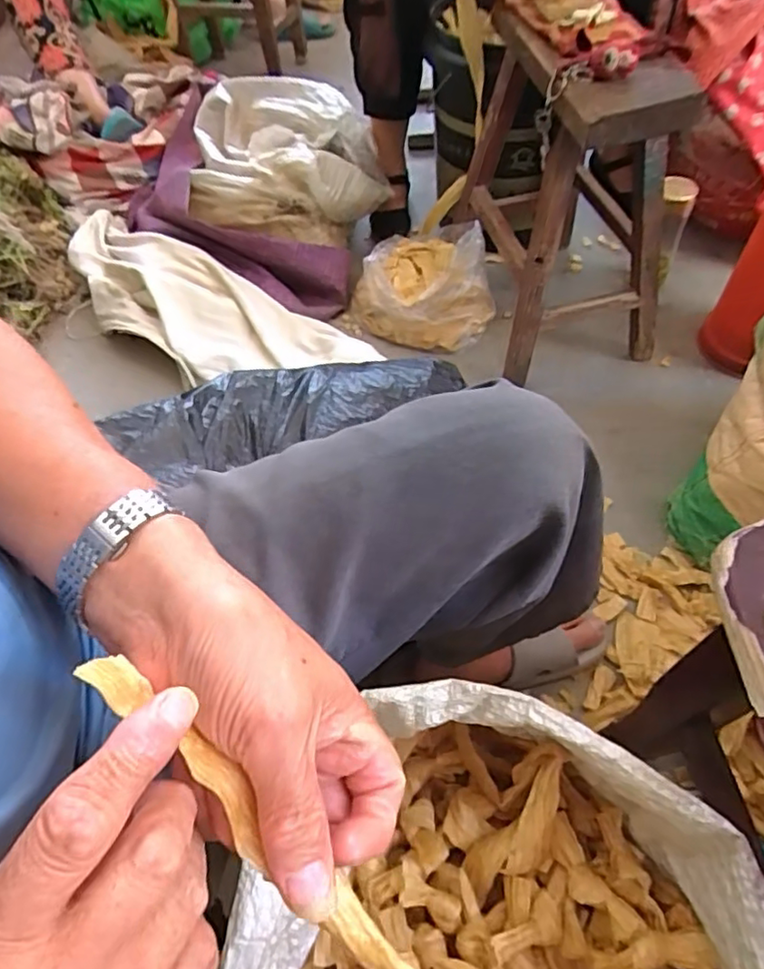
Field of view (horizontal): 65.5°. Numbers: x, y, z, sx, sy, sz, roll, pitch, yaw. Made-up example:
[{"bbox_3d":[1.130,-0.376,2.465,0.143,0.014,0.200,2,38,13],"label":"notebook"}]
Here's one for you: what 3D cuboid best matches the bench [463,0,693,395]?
[{"bbox_3d":[0.275,-0.437,0.899,0.234,0.399,0.343,-11,55,-3],"label":"bench"}]

